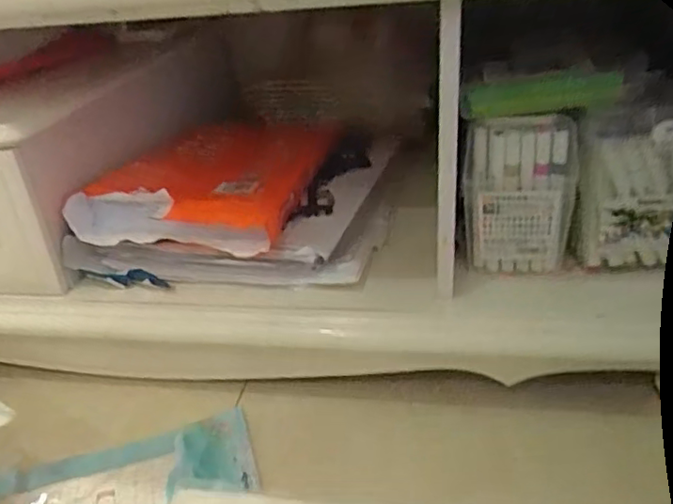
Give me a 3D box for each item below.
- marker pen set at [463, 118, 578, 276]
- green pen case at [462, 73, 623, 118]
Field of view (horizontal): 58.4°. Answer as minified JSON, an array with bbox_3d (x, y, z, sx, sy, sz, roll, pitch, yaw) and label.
[{"bbox_3d":[0.177,-0.049,0.593,0.098,0.152,0.027,2,29,11],"label":"marker pen set"},{"bbox_3d":[0.190,-0.146,0.563,0.137,0.032,0.018,1,29,10],"label":"green pen case"}]

